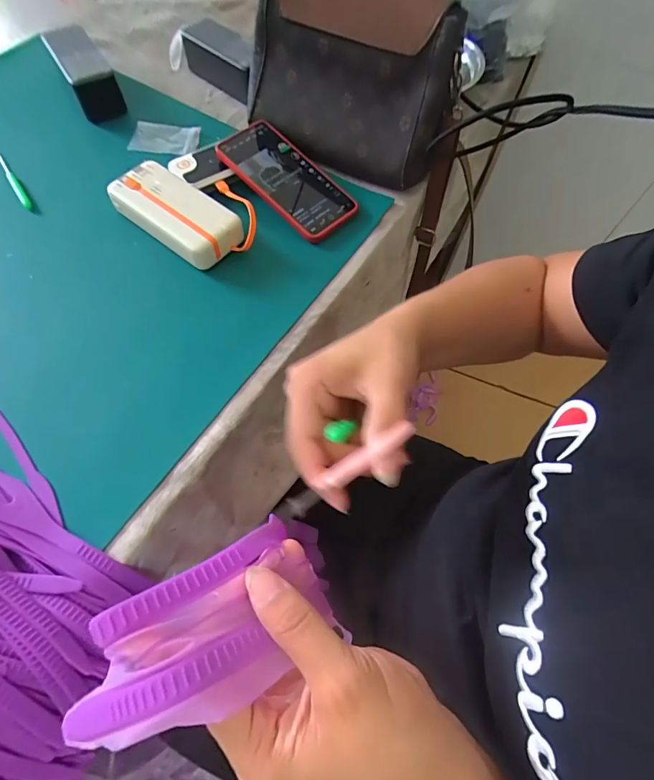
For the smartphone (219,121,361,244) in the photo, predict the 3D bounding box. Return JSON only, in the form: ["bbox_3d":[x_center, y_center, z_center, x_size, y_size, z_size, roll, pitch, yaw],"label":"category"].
[{"bbox_3d":[-0.045,-0.236,0.475,0.076,0.010,0.157,-42,84,-16],"label":"smartphone"}]

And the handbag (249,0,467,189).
[{"bbox_3d":[0.029,-0.339,0.443,0.214,0.181,0.101,25,65,9],"label":"handbag"}]

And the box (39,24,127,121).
[{"bbox_3d":[-0.296,-0.388,0.521,0.053,0.045,0.129,-28,68,-16],"label":"box"}]

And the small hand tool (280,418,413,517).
[{"bbox_3d":[0.010,0.043,0.227,0.084,0.011,0.010,-36,69,4],"label":"small hand tool"}]

